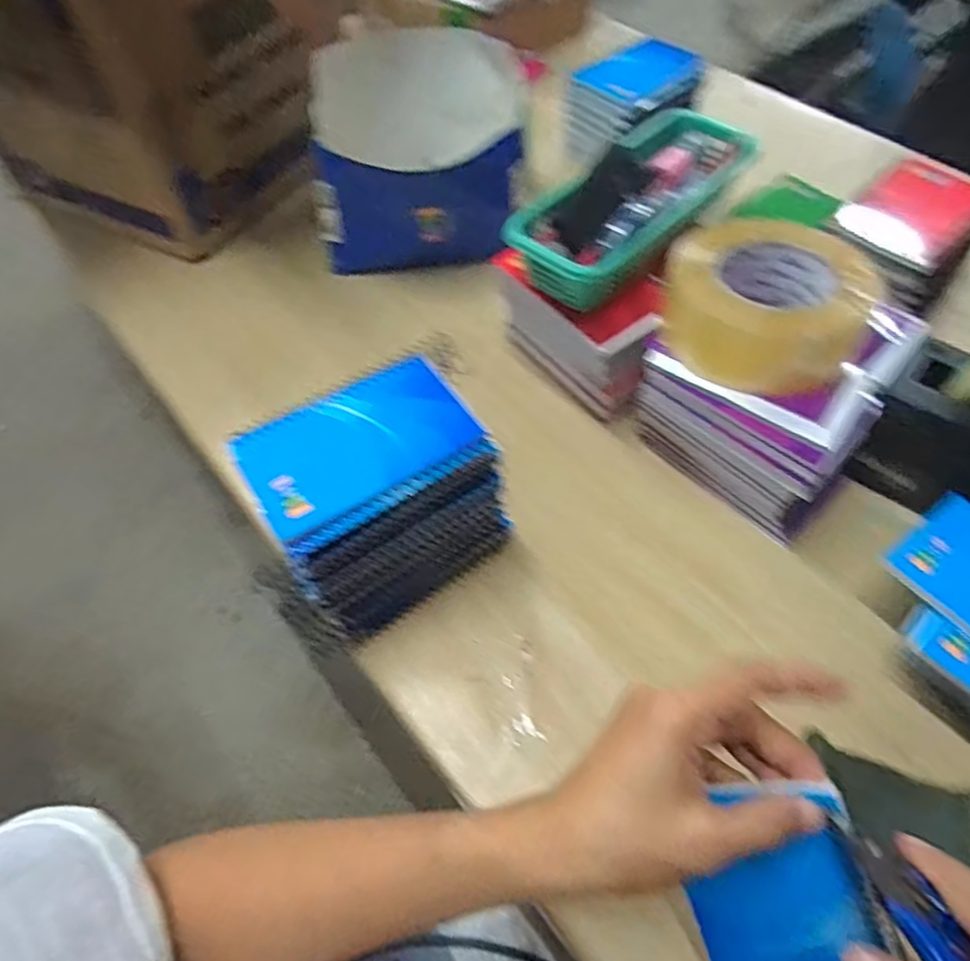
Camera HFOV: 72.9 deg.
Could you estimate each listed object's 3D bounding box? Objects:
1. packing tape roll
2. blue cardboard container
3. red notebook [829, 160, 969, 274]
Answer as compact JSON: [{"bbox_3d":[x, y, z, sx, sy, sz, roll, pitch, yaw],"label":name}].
[{"bbox_3d":[0.189,-0.120,0.446,0.131,0.047,0.115,25,60,18],"label":"packing tape roll"},{"bbox_3d":[-0.064,-0.319,0.652,0.205,0.129,0.222,-11,56,-6],"label":"blue cardboard container"},{"bbox_3d":[0.364,-0.227,0.551,0.127,0.016,0.090,-39,63,-22],"label":"red notebook"}]

